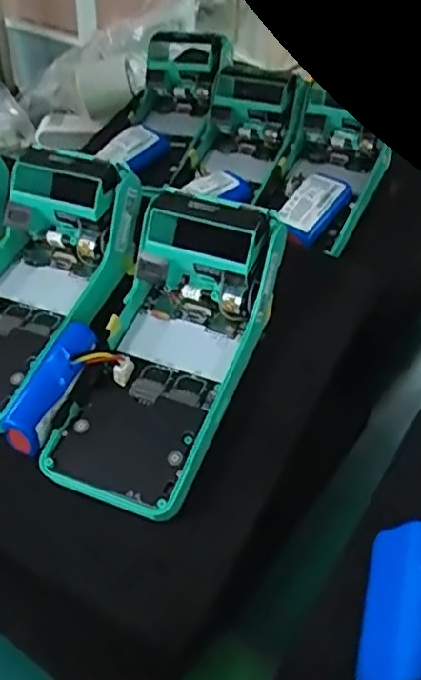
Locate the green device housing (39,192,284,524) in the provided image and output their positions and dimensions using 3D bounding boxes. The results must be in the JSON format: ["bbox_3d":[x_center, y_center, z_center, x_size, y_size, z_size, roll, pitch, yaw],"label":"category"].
[{"bbox_3d":[-0.021,0.005,0.344,0.075,0.054,0.170,17,69,11],"label":"green device housing"}]

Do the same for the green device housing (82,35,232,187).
[{"bbox_3d":[-0.041,-0.204,0.561,0.095,0.080,0.147,23,44,17],"label":"green device housing"}]

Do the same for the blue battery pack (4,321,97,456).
[{"bbox_3d":[-0.082,0.022,0.335,0.021,0.020,0.074,19,63,13],"label":"blue battery pack"}]

